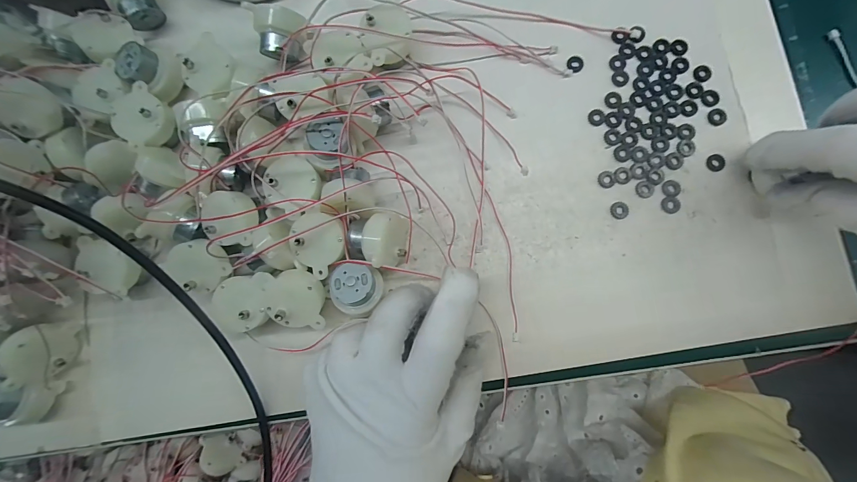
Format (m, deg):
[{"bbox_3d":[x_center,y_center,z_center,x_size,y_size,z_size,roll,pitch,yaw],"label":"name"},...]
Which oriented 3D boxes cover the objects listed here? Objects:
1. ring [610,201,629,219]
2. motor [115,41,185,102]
[{"bbox_3d":[0.119,-0.019,0.222,0.011,0.004,0.011,0,85,4],"label":"ring"},{"bbox_3d":[-0.179,-0.112,0.235,0.032,0.026,0.030,0,85,4],"label":"motor"}]

